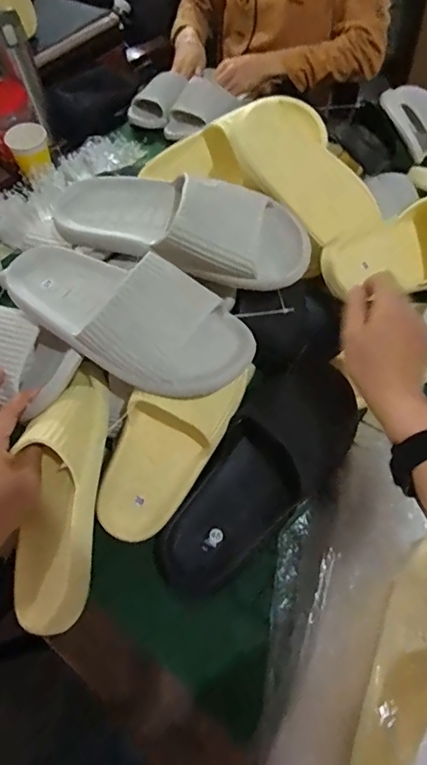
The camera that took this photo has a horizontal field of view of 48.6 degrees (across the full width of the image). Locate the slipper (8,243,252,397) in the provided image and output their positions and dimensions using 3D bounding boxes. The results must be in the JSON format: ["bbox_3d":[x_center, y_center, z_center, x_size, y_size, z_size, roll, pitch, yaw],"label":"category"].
[{"bbox_3d":[-0.095,-0.072,0.447,0.262,0.066,0.102,22,62,18],"label":"slipper"}]

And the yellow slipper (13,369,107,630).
[{"bbox_3d":[-0.142,0.098,0.441,0.077,0.063,0.237,1,70,5],"label":"yellow slipper"}]

